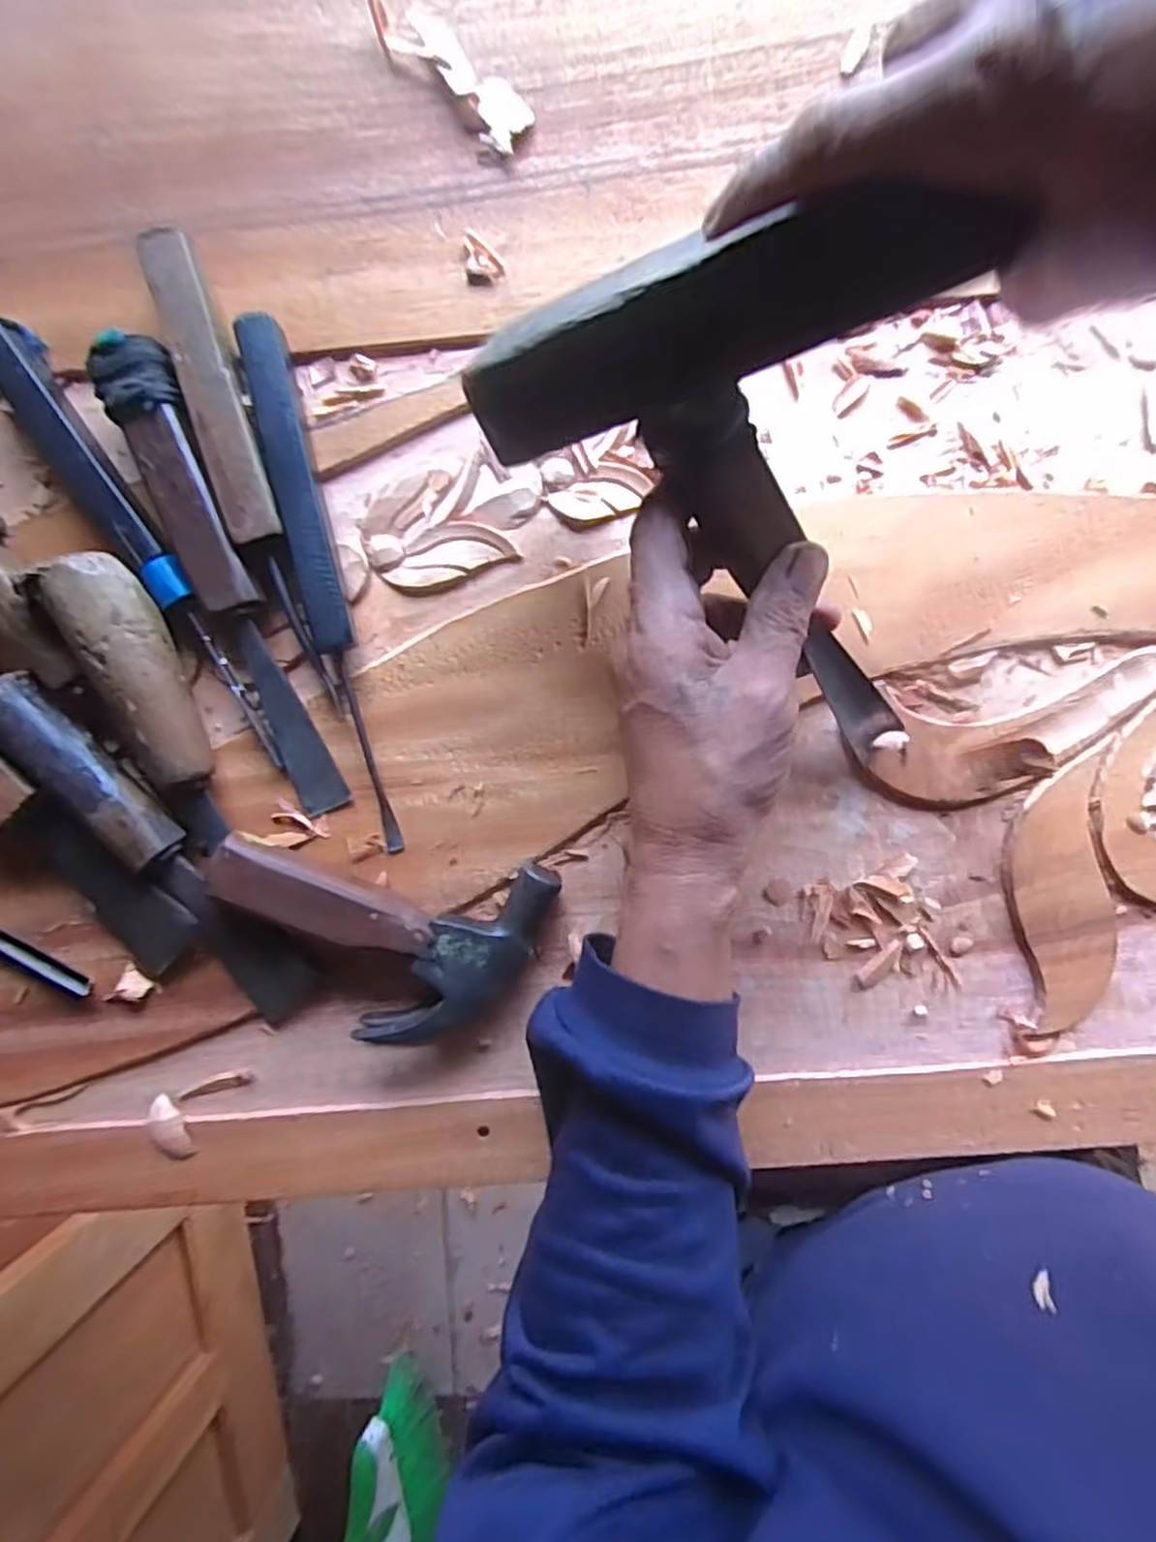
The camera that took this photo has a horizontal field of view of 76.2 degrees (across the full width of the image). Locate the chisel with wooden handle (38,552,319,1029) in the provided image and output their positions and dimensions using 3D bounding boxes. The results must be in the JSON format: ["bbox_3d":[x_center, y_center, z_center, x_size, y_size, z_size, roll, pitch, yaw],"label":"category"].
[{"bbox_3d":[-0.183,0.016,0.336,0.044,0.042,0.217,-19,93,2],"label":"chisel with wooden handle"}]

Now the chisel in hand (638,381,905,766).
[{"bbox_3d":[0.087,-0.075,0.309,0.038,0.023,0.179,-40,118,3],"label":"chisel in hand"}]

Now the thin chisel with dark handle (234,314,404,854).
[{"bbox_3d":[-0.117,-0.083,0.340,0.017,0.021,0.245,-12,94,2],"label":"thin chisel with dark handle"}]

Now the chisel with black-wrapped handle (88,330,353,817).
[{"bbox_3d":[-0.160,-0.082,0.336,0.029,0.029,0.218,-20,93,2],"label":"chisel with black-wrapped handle"}]

